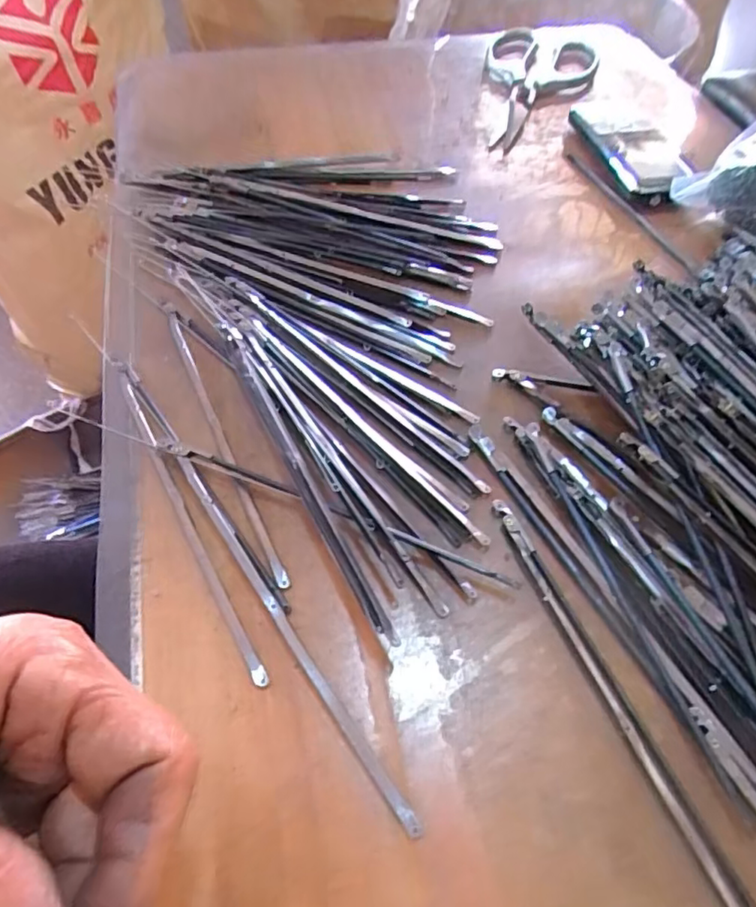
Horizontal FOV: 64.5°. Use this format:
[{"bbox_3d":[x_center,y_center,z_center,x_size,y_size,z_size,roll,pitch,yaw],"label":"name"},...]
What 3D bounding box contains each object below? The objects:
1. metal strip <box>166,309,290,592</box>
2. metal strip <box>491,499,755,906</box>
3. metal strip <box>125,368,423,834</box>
[{"bbox_3d":[-0.079,-0.014,0.292,0.006,0.005,0.184,-21,57,-16],"label":"metal strip"},{"bbox_3d":[0.090,0.094,0.217,0.010,0.005,0.186,-18,57,-13],"label":"metal strip"},{"bbox_3d":[-0.060,0.041,0.251,0.009,0.009,0.245,-29,60,-20],"label":"metal strip"}]

